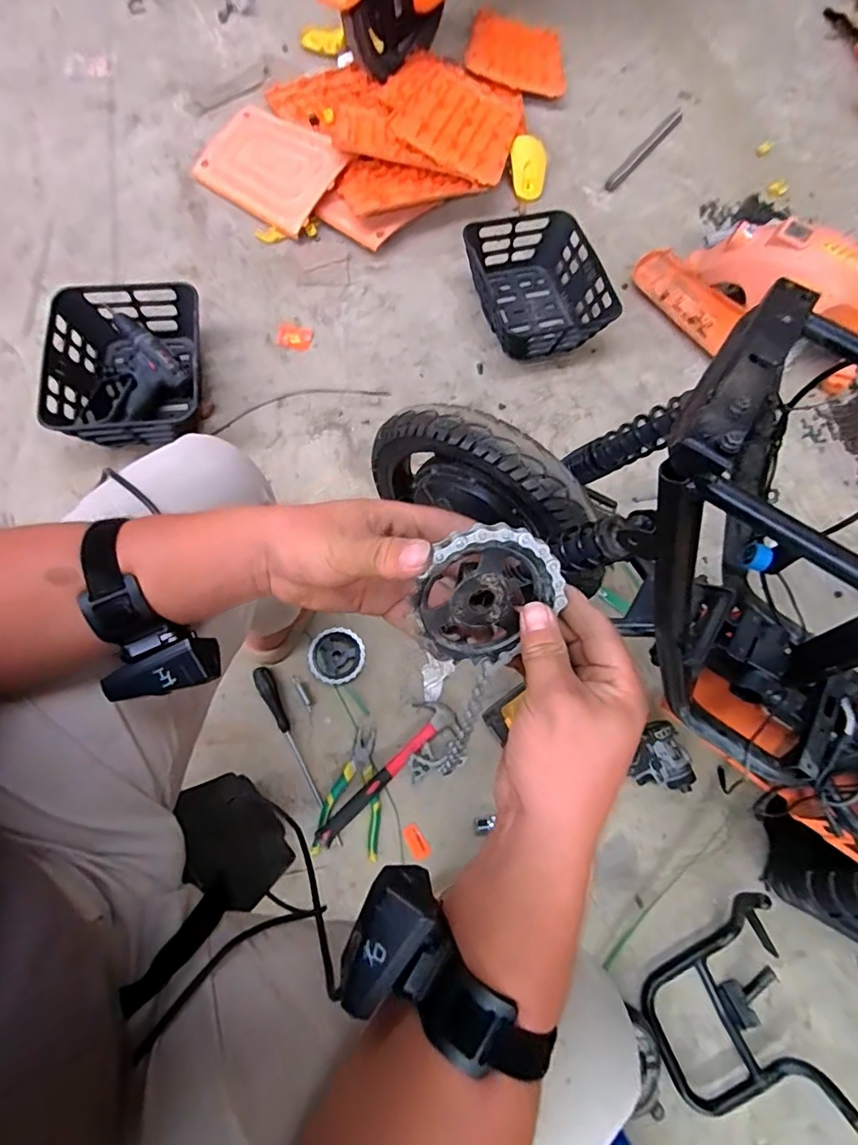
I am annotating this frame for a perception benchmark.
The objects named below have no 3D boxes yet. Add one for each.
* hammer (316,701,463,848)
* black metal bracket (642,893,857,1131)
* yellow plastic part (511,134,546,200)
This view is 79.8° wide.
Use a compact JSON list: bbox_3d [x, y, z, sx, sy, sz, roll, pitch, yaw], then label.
[{"bbox_3d":[-0.067,0.312,0.816,0.278,0.044,0.086,-38,78,-14],"label":"hammer"},{"bbox_3d":[0.409,0.607,0.703,0.200,0.134,0.272,-23,75,-10],"label":"black metal bracket"},{"bbox_3d":[0.243,-1.006,1.284,0.095,0.040,0.153,3,96,-13],"label":"yellow plastic part"}]

